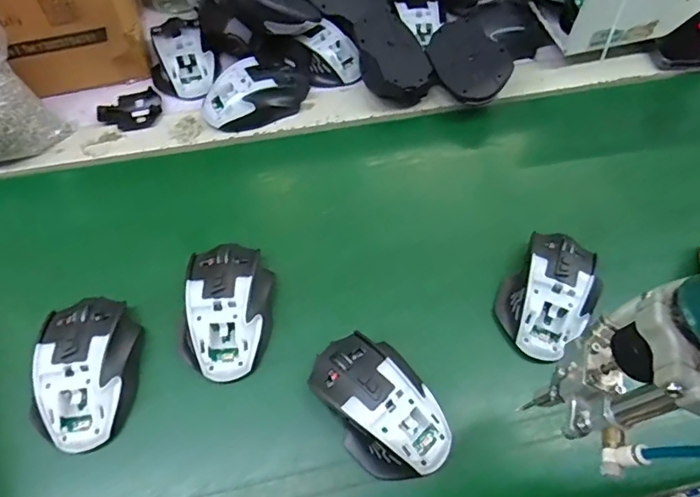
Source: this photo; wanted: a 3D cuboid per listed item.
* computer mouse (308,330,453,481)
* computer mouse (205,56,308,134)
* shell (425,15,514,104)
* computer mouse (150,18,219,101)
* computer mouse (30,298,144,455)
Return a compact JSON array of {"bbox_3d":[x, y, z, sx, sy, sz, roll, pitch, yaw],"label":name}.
[{"bbox_3d":[0.022,0.118,0.381,0.072,0.042,0.116,-30,65,-18],"label":"computer mouse"},{"bbox_3d":[-0.097,-0.168,0.538,0.120,0.035,0.068,-26,64,-16],"label":"computer mouse"},{"bbox_3d":[0.128,-0.206,0.541,0.070,0.019,0.116,-20,64,-11],"label":"shell"},{"bbox_3d":[-0.188,-0.214,0.563,0.070,0.031,0.103,-17,61,-12],"label":"computer mouse"},{"bbox_3d":[-0.201,0.091,0.390,0.068,0.034,0.118,-8,60,-7],"label":"computer mouse"}]

